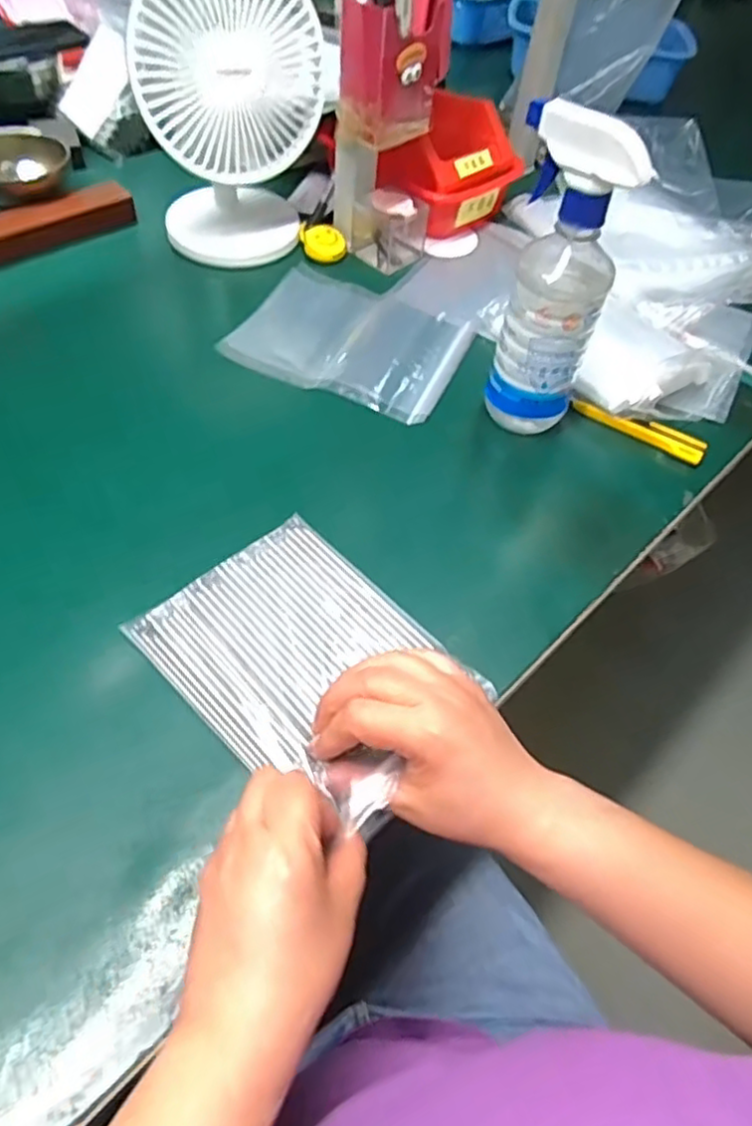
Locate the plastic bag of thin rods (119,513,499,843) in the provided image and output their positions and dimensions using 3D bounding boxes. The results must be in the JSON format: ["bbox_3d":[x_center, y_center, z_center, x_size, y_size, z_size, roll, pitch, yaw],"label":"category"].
[{"bbox_3d":[-0.037,0.055,0.401,0.137,0.022,0.189,-35,59,-28],"label":"plastic bag of thin rods"}]

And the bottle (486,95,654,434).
[{"bbox_3d":[0.127,-0.197,0.485,0.079,0.214,0.068,22,54,12],"label":"bottle"}]

